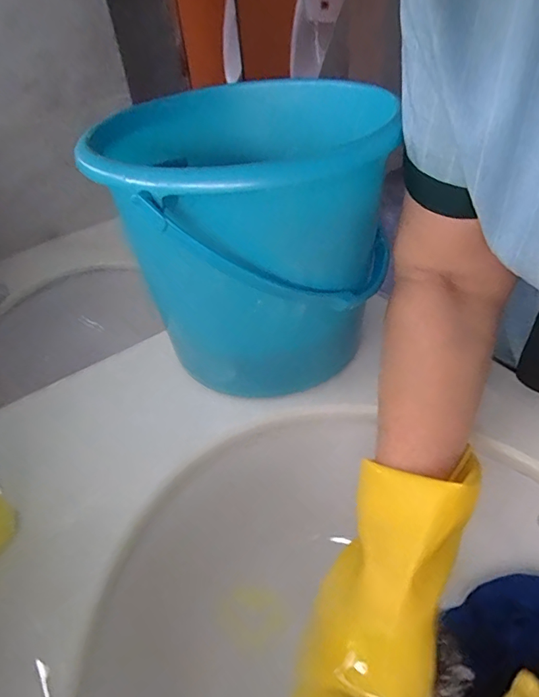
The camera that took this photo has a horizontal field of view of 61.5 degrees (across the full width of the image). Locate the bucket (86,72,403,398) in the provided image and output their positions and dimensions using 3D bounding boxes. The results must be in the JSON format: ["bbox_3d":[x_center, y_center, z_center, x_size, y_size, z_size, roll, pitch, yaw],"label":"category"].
[{"bbox_3d":[-0.013,-0.106,0.413,0.216,0.214,0.237,-3,41,3],"label":"bucket"}]

